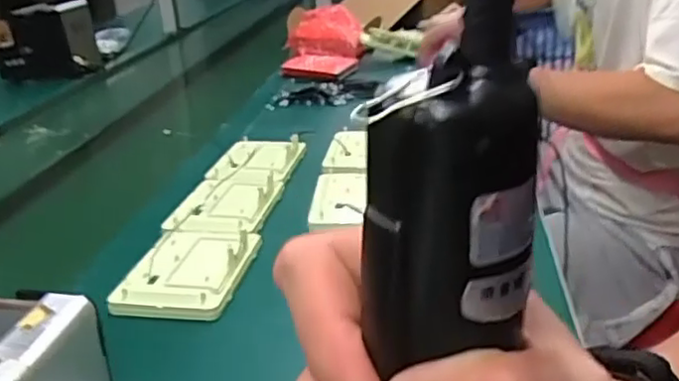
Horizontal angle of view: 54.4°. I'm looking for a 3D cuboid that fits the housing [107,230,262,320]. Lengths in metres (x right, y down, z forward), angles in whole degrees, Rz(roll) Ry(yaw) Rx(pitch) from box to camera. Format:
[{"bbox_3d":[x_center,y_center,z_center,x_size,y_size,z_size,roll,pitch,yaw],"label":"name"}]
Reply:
[{"bbox_3d":[-0.137,0.071,0.607,0.096,0.025,0.131,0,24,11],"label":"housing"}]

